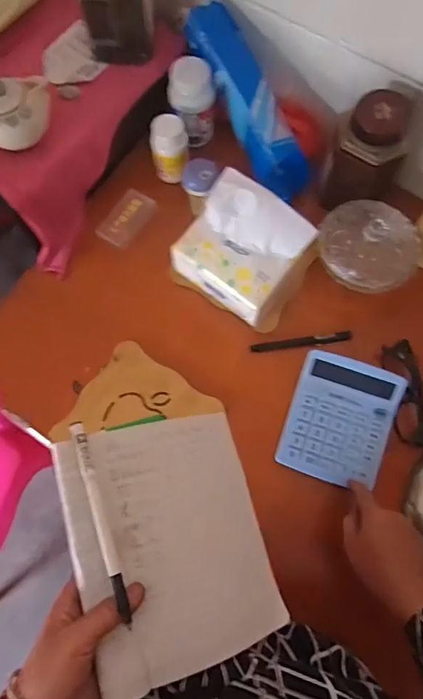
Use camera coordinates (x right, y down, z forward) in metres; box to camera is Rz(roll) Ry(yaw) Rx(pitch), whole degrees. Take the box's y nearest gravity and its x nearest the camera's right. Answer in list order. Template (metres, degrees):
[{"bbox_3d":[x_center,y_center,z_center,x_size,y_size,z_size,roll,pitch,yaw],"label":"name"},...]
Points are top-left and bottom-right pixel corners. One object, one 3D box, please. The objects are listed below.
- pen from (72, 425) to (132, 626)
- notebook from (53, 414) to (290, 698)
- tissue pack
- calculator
[{"bbox_3d":[-0.088,0.133,0.374,0.009,0.008,0.159,-19,71,-5],"label":"pen"},{"bbox_3d":[-0.030,0.158,0.402,0.165,0.013,0.195,-7,72,-29],"label":"notebook"},{"bbox_3d":[0.034,-0.119,0.582,0.133,0.125,0.112,33,76,10],"label":"tissue pack"},{"bbox_3d":[0.156,0.085,0.575,0.121,0.015,0.147,18,84,9],"label":"calculator"}]

